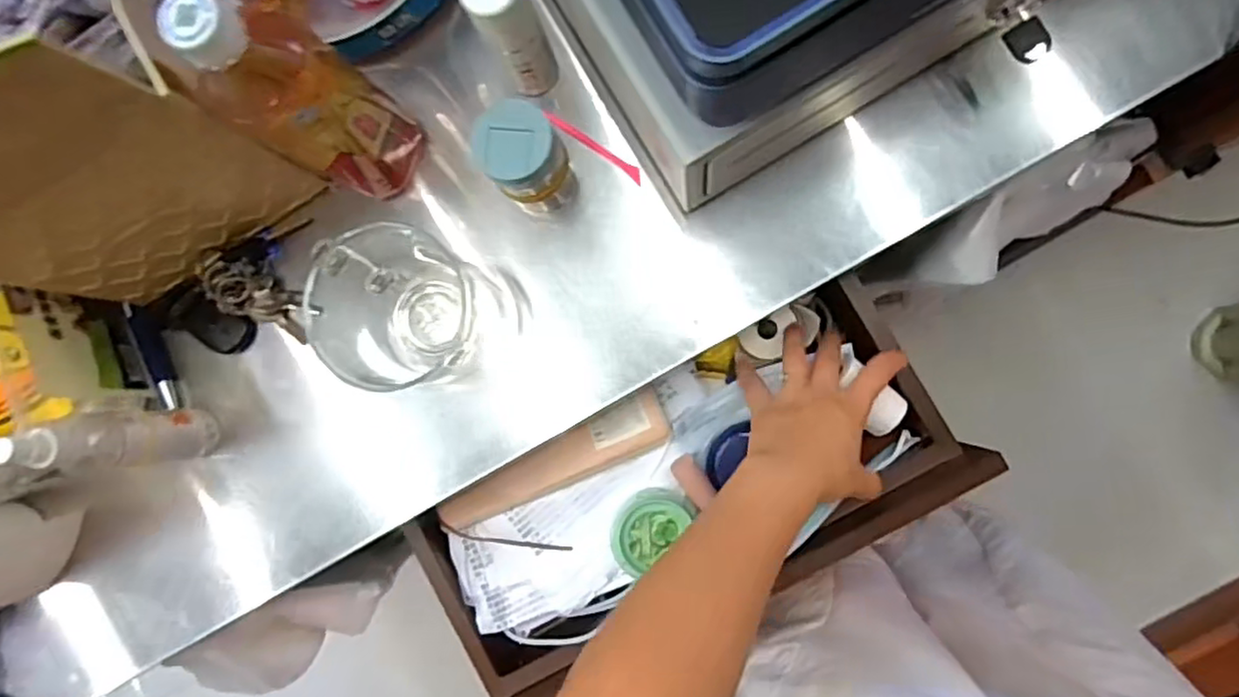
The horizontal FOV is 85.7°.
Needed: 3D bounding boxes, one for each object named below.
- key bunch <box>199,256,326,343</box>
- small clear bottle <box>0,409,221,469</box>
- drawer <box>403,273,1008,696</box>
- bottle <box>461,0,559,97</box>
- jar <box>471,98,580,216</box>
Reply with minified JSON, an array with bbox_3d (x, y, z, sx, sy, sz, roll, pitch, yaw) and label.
[{"bbox_3d":[-0.260,-0.036,0.486,0.080,0.022,0.039,31,91,-6],"label":"key bunch"},{"bbox_3d":[-0.321,0.058,0.425,0.040,0.142,0.032,-3,87,6],"label":"small clear bottle"},{"bbox_3d":[0.051,0.118,0.549,0.428,0.099,0.185,-27,85,4],"label":"drawer"},{"bbox_3d":[-0.065,-0.199,0.425,0.034,0.109,0.035,0,87,6],"label":"bottle"},{"bbox_3d":[-0.059,-0.120,0.433,0.047,0.102,0.045,0,87,6],"label":"jar"}]

